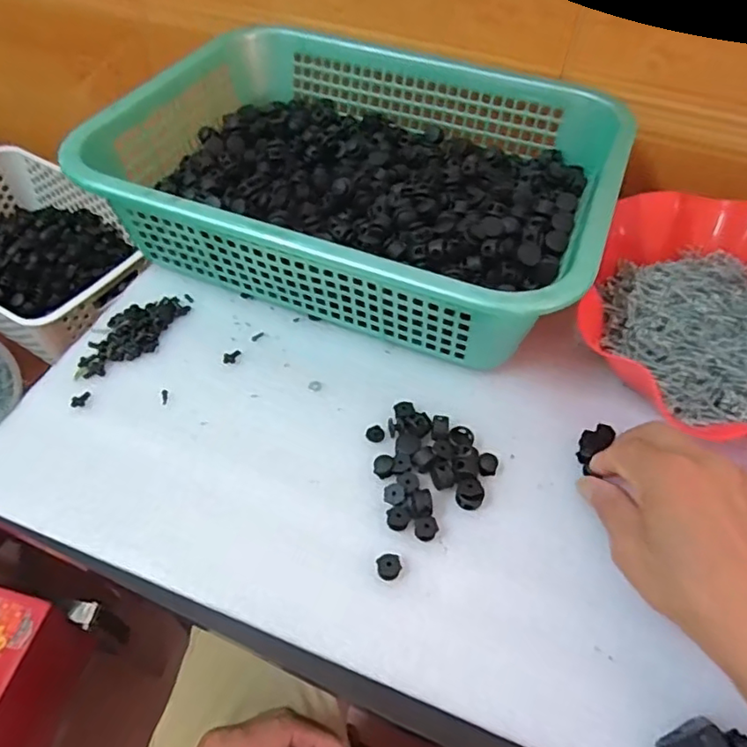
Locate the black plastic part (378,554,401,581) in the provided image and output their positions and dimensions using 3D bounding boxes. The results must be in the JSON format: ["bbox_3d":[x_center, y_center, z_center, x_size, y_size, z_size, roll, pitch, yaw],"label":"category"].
[{"bbox_3d":[0.009,0.113,0.347,0.013,0.007,0.014,0,54,-1],"label":"black plastic part"}]

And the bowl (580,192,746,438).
[{"bbox_3d":[0.250,-0.046,0.422,0.217,0.051,0.232,0,54,-1],"label":"bowl"}]

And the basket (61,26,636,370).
[{"bbox_3d":[-0.005,-0.166,0.490,0.371,0.096,0.283,19,56,13],"label":"basket"}]

